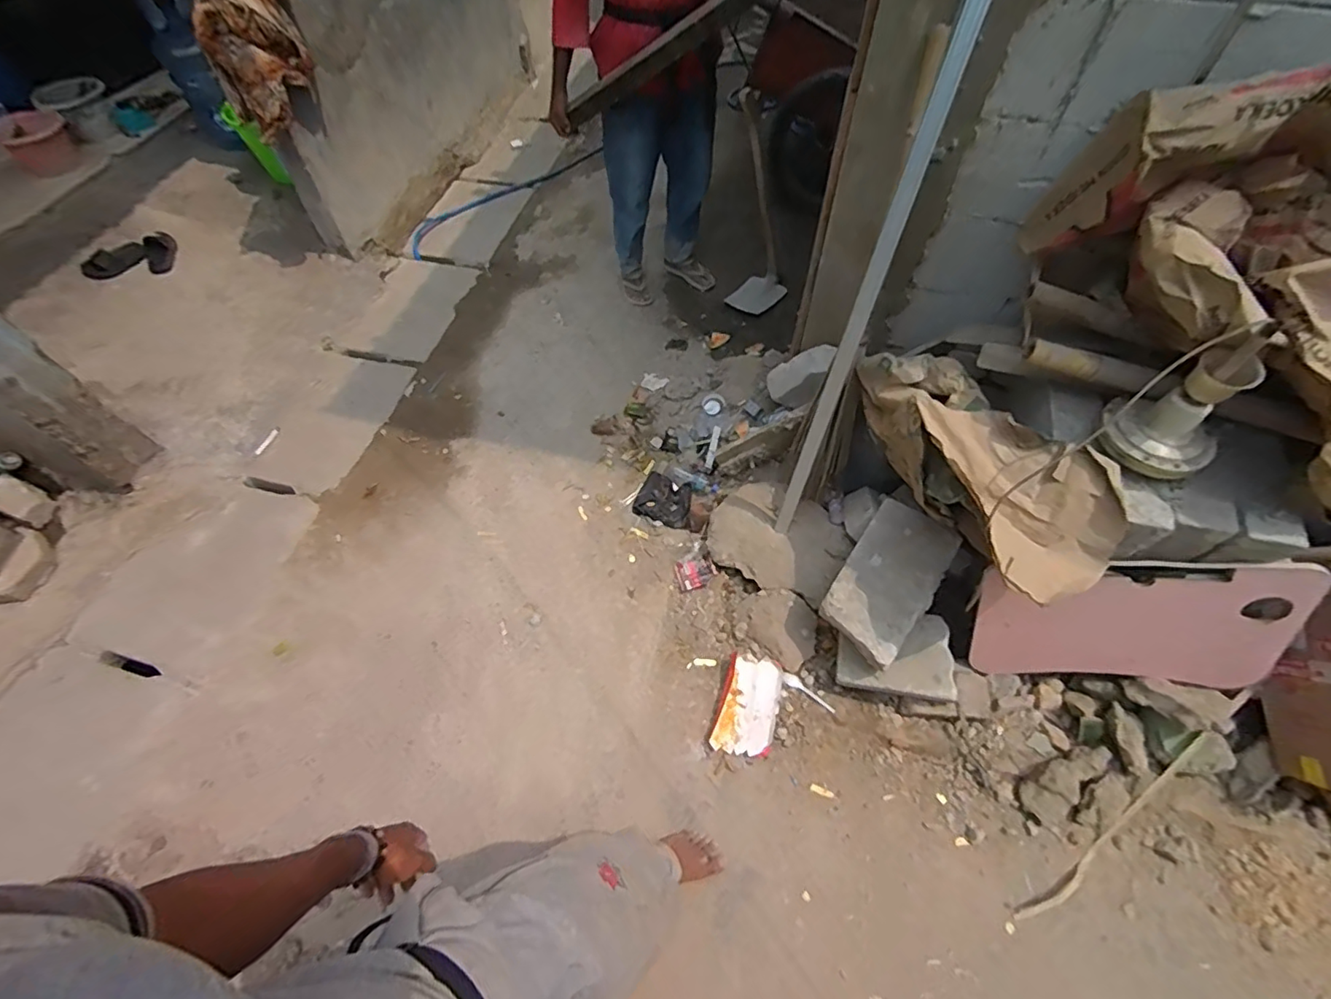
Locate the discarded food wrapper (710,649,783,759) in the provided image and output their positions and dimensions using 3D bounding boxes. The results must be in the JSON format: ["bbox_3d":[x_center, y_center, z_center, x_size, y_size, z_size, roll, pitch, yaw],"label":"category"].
[{"bbox_3d":[0.214,0.527,1.465,0.145,0.027,0.238,12,59,10],"label":"discarded food wrapper"}]

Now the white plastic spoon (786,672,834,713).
[{"bbox_3d":[0.372,0.498,1.475,0.149,0.014,0.030,29,64,19],"label":"white plastic spoon"}]

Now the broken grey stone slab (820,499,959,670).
[{"bbox_3d":[0.534,0.196,1.377,0.204,0.046,0.369,32,82,22],"label":"broken grey stone slab"}]

